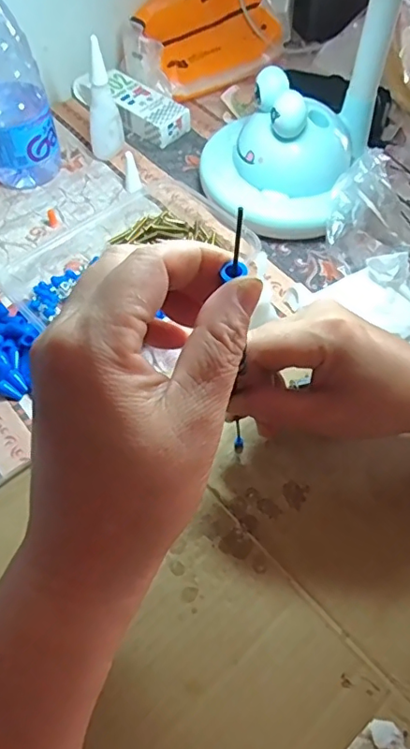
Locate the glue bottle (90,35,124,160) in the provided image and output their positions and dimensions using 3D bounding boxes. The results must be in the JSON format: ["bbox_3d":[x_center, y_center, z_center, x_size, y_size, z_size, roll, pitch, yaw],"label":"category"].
[{"bbox_3d":[-0.087,-0.229,0.456,0.023,0.096,0.019,14,59,8],"label":"glue bottle"}]

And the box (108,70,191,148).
[{"bbox_3d":[-0.063,-0.258,0.516,0.103,0.022,0.040,38,65,21],"label":"box"}]

